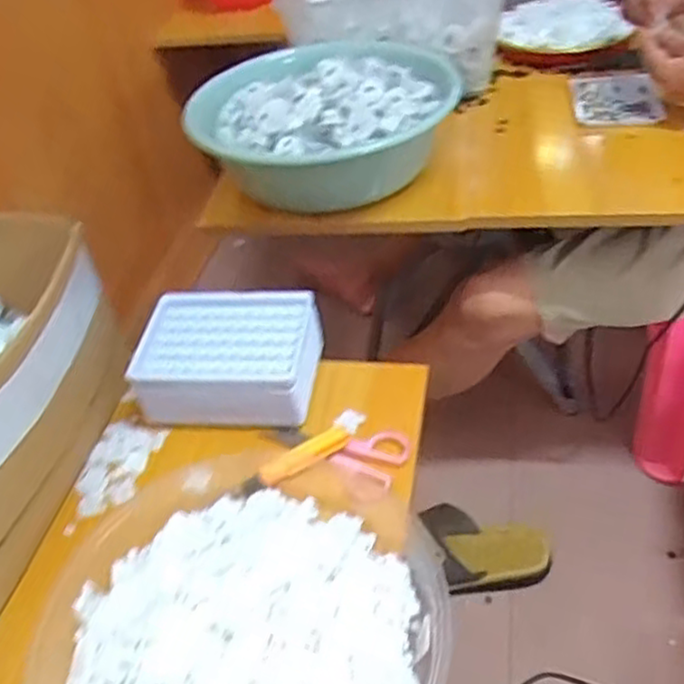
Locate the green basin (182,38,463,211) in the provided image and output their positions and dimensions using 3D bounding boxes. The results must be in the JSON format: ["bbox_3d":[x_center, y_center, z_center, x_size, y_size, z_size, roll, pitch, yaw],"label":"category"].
[{"bbox_3d":[-0.016,-0.242,0.804,0.276,0.106,0.284,-4,42,4],"label":"green basin"}]

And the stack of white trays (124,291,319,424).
[{"bbox_3d":[-0.088,0.011,0.576,0.140,0.054,0.103,1,43,9],"label":"stack of white trays"}]

